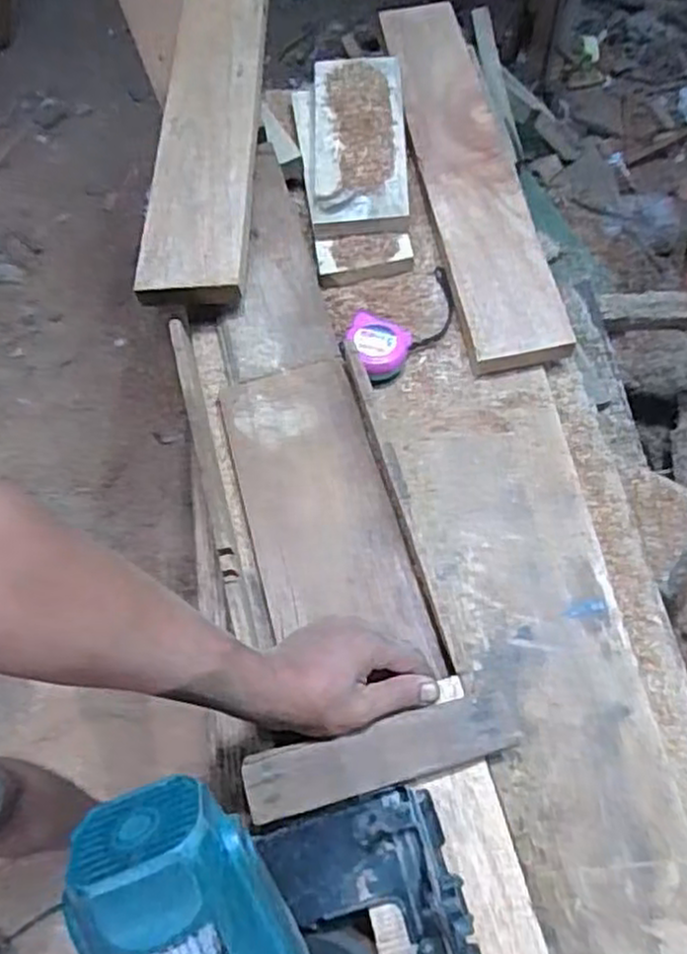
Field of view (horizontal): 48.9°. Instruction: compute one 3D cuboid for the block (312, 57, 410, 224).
[{"bbox_3d":[0.019,-0.411,0.898,0.109,0.017,0.266,-2,65,3],"label":"block"}]

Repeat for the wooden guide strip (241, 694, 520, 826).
[{"bbox_3d":[0.027,0.196,0.533,0.193,0.010,0.045,-15,67,-3],"label":"wooden guide strip"}]

